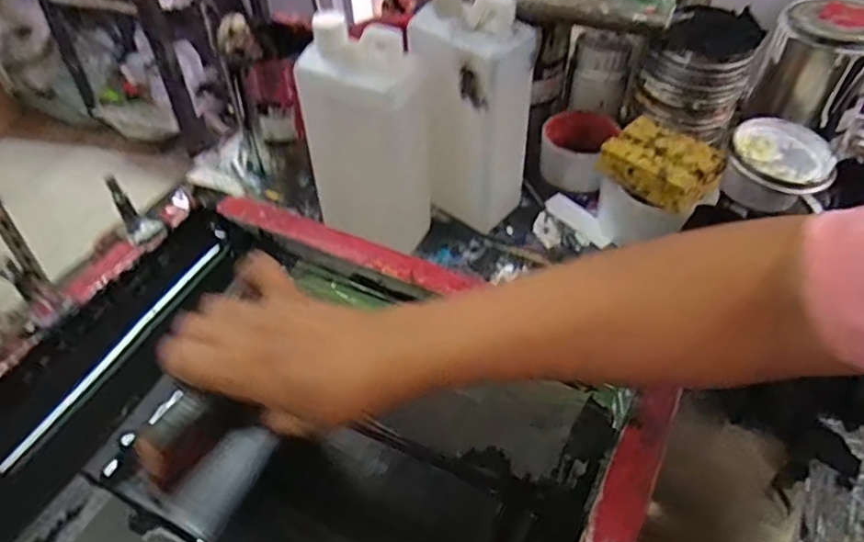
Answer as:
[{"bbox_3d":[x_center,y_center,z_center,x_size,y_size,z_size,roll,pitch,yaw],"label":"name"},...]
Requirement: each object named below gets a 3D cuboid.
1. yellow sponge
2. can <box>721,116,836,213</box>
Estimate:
[{"bbox_3d":[0.209,-0.096,0.587,0.100,0.042,0.067,36,61,28],"label":"yellow sponge"},{"bbox_3d":[0.345,-0.103,0.639,0.101,0.056,0.094,28,53,24],"label":"can"}]

